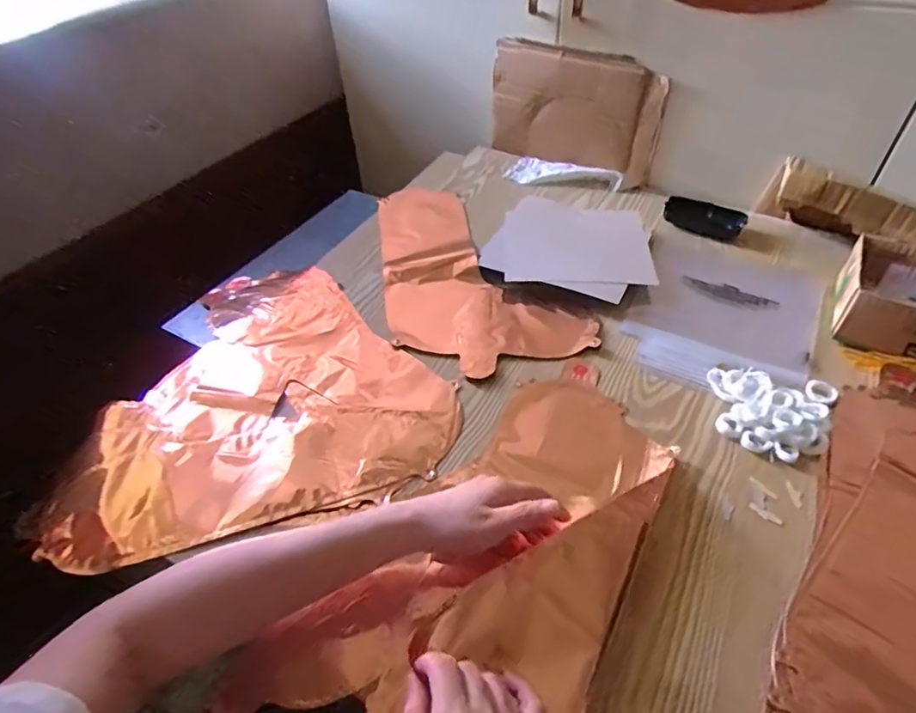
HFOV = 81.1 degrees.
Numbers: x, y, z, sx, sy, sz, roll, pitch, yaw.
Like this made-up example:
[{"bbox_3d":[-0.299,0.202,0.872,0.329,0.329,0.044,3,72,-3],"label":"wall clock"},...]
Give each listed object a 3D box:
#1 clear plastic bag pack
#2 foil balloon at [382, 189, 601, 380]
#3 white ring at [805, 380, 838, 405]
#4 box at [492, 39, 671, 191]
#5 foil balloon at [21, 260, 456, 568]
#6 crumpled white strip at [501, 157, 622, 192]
[{"bbox_3d":[0.324,-0.057,0.648,0.205,0.014,0.259,16,50,18],"label":"clear plastic bag pack"},{"bbox_3d":[-0.018,-0.113,0.714,0.201,0.013,0.401,-24,50,-18],"label":"foil balloon"},{"bbox_3d":[0.375,0.035,0.552,0.030,0.009,0.028,-2,47,2],"label":"white ring"},{"bbox_3d":[0.179,-0.384,0.846,0.274,0.173,0.027,24,53,24],"label":"box"},{"bbox_3d":[-0.230,0.026,0.609,0.397,0.030,0.379,-14,47,-9],"label":"foil balloon"},{"bbox_3d":[0.167,-0.294,0.862,0.179,0.024,0.068,24,53,24],"label":"crumpled white strip"}]

